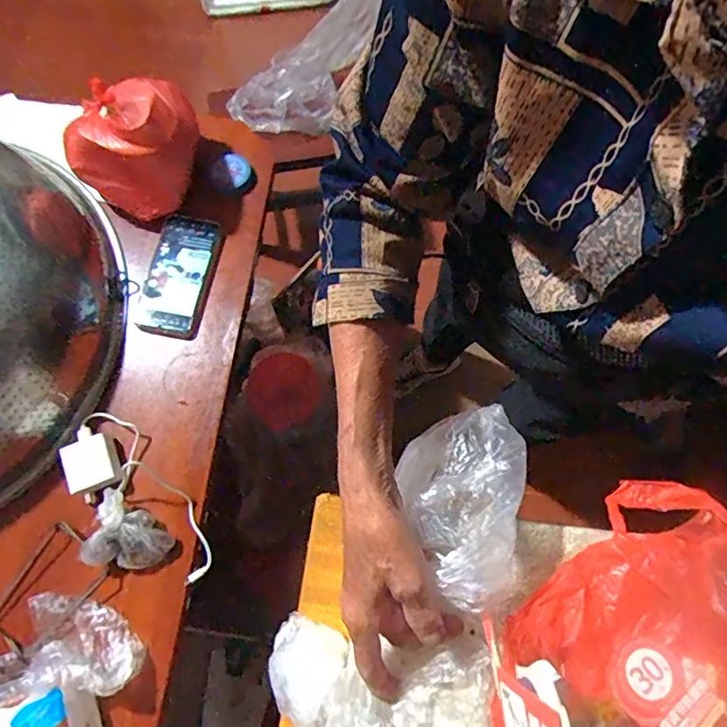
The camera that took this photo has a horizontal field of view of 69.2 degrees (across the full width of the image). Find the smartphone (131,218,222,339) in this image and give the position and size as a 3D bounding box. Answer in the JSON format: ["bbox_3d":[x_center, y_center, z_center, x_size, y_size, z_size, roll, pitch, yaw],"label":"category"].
[{"bbox_3d":[-0.249,-0.122,0.708,0.090,0.017,0.176,9,73,2],"label":"smartphone"}]

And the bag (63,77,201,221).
[{"bbox_3d":[-0.282,-0.270,0.678,0.166,0.137,0.104,-31,76,-10],"label":"bag"}]

